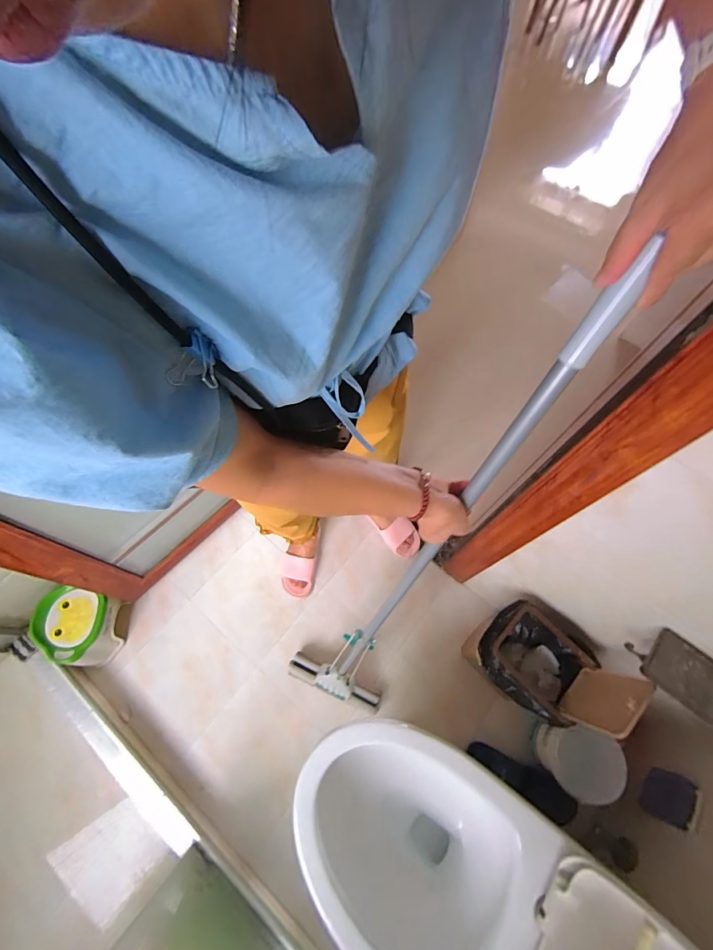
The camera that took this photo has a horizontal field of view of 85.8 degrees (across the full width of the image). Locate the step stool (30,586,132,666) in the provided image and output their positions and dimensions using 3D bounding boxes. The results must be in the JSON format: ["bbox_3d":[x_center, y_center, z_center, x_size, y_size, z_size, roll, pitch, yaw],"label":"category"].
[{"bbox_3d":[-0.805,0.447,1.123,0.200,0.156,0.193,11,64,2],"label":"step stool"}]

